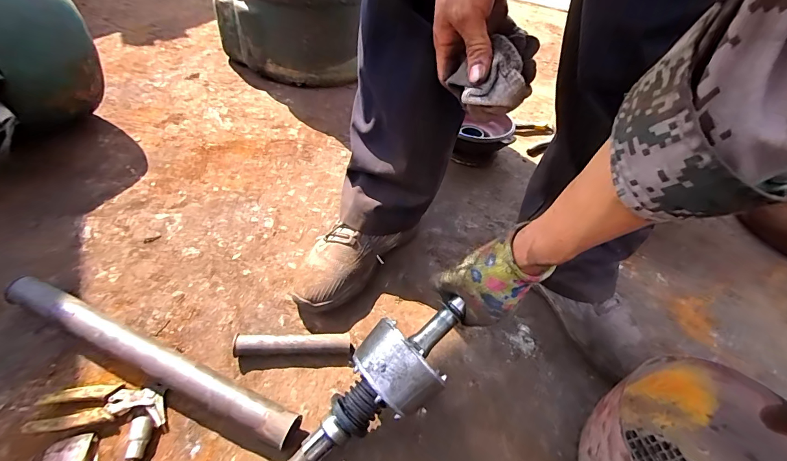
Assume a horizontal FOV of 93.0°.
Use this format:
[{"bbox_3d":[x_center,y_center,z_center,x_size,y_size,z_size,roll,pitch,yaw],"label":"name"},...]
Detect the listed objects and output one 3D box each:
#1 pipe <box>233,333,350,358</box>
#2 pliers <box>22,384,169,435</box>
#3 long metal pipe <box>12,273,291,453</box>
[{"bbox_3d":[-0.132,0.149,0.496,0.145,0.029,0.032,0,48,-6],"label":"pipe"},{"bbox_3d":[-0.333,0.201,0.429,0.131,0.011,0.050,4,34,-13],"label":"pliers"},{"bbox_3d":[-0.306,0.156,0.460,0.426,0.046,0.037,20,49,12],"label":"long metal pipe"}]

